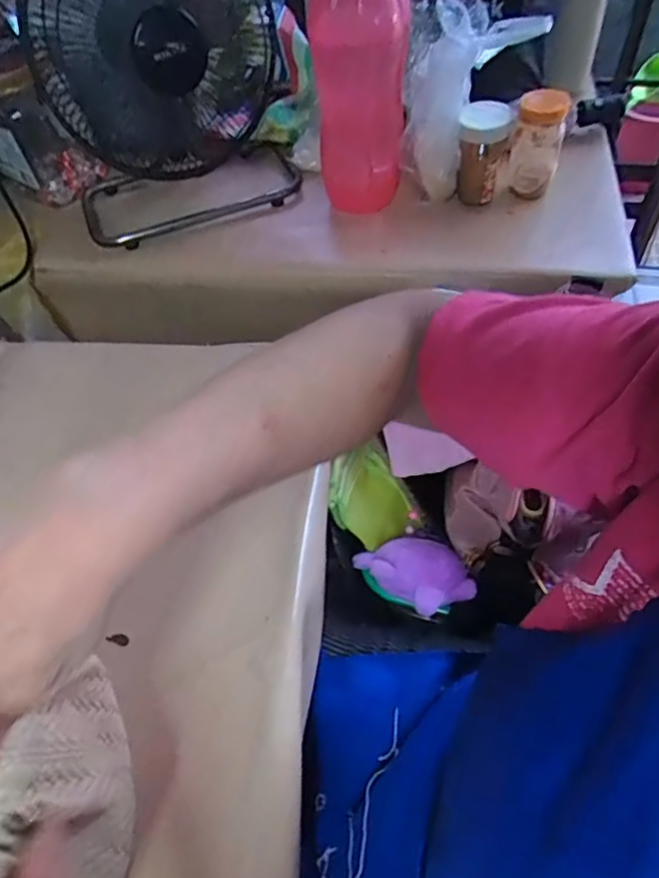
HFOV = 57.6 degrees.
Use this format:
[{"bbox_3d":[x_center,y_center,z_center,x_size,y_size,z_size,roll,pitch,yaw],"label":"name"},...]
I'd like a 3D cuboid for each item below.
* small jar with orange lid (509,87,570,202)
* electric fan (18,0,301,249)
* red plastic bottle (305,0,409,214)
[{"bbox_3d":[0.254,-0.361,0.732,0.054,0.112,0.051,11,57,13],"label":"small jar with orange lid"},{"bbox_3d":[-0.208,-0.463,0.728,0.275,0.317,0.251,-15,55,-5],"label":"electric fan"},{"bbox_3d":[0.034,-0.393,0.668,0.105,0.307,0.078,-2,55,4],"label":"red plastic bottle"}]

